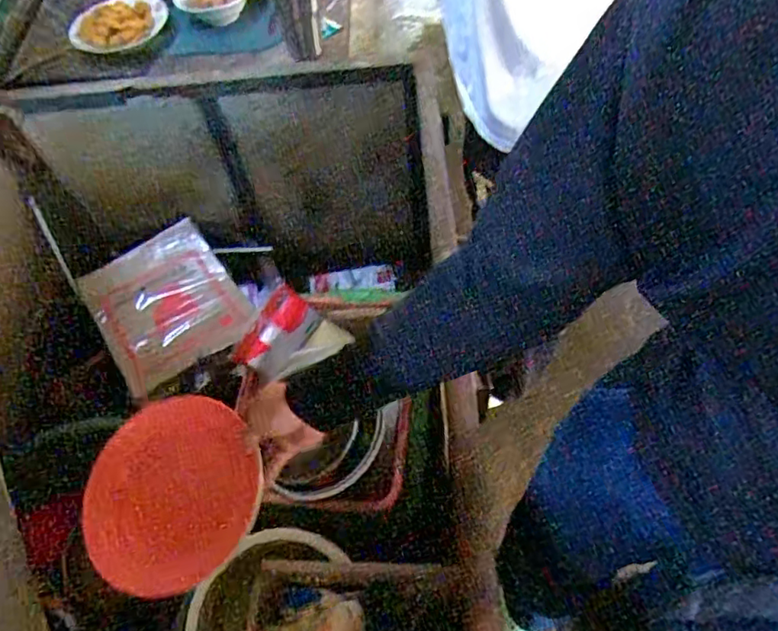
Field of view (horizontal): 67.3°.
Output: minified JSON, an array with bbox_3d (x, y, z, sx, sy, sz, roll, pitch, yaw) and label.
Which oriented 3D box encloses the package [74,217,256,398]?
[{"bbox_3d":[-0.473,-0.027,1.251,0.284,0.074,0.363,-34,62,-19],"label":"package"}]

